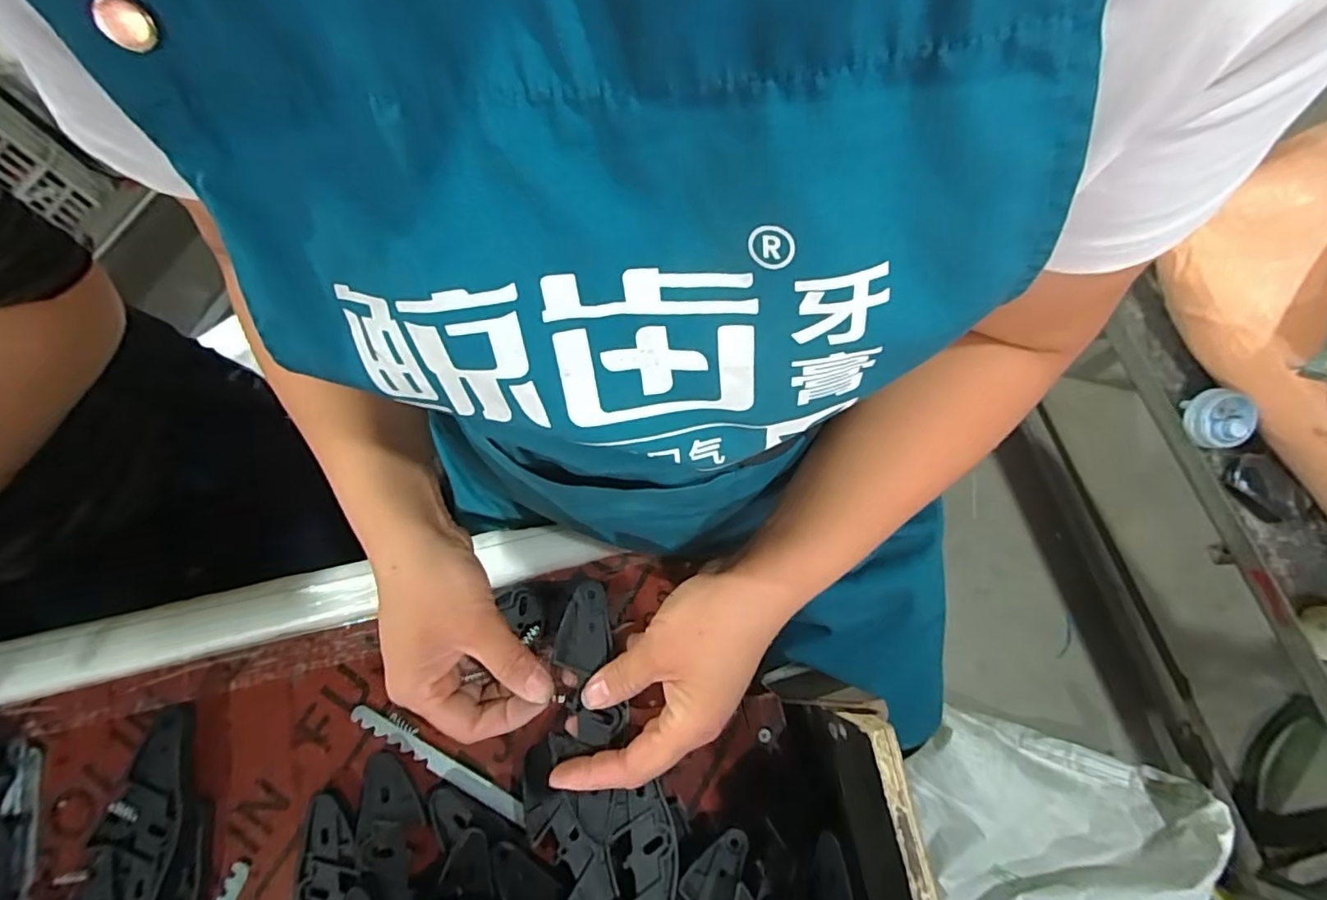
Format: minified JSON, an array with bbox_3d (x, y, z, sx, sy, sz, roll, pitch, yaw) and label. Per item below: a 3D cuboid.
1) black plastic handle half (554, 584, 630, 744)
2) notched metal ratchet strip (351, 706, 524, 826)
[{"bbox_3d":[-0.043,0.118,0.319,0.034,0.007,0.084,-9,70,-3],"label":"black plastic handle half"},{"bbox_3d":[-0.156,0.215,0.390,0.138,0.004,0.012,27,68,8],"label":"notched metal ratchet strip"}]

